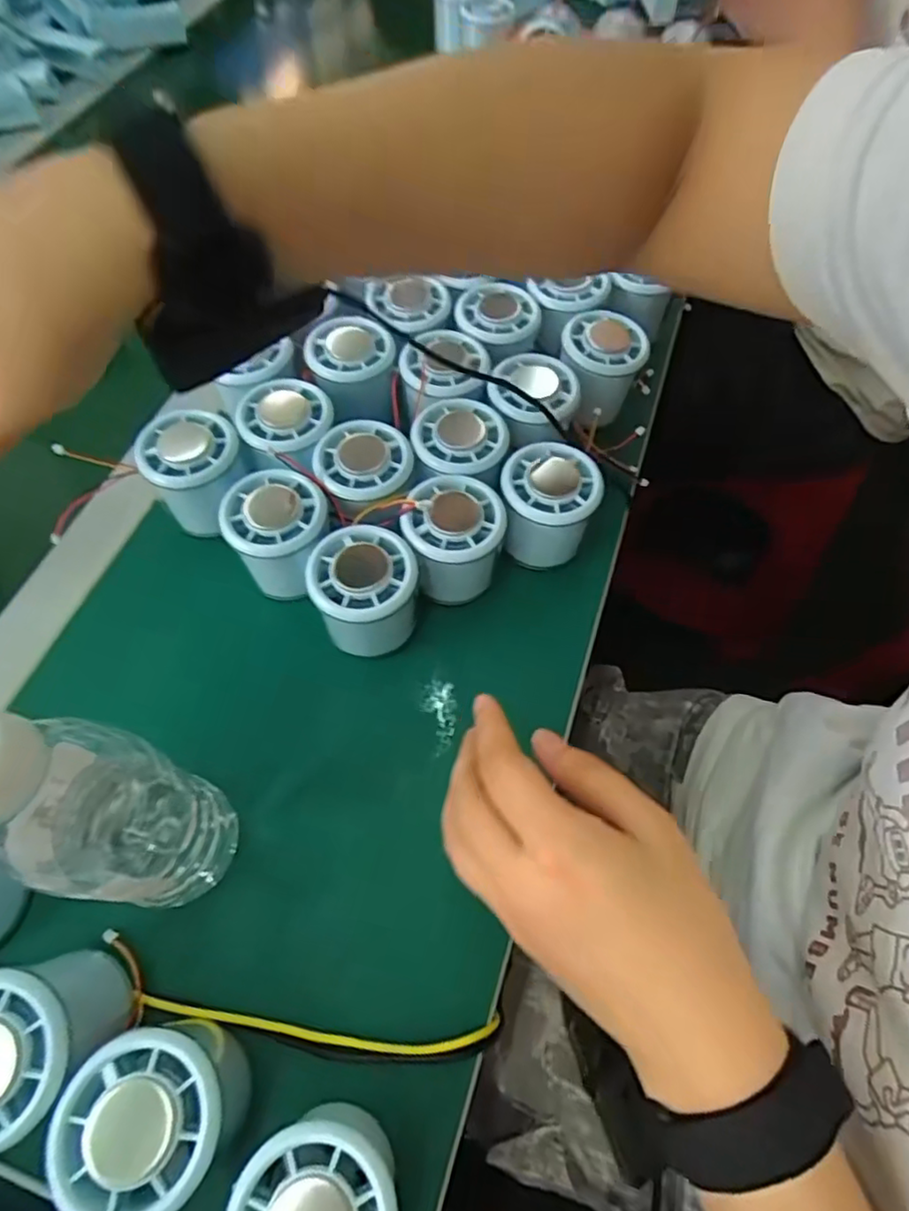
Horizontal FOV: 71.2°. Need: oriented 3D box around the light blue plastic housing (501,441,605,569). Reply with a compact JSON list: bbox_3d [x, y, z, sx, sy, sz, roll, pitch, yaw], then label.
[{"bbox_3d":[0.055,-0.057,0.381,0.054,0.052,0.059,10,62,5],"label":"light blue plastic housing"}]

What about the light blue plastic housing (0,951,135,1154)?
[{"bbox_3d":[-0.167,0.172,0.246,0.057,0.056,0.055,0,61,0],"label":"light blue plastic housing"}]

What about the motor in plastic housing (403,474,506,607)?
[{"bbox_3d":[-0.001,-0.037,0.369,0.055,0.056,0.057,0,61,0],"label":"motor in plastic housing"}]

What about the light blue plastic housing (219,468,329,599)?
[{"bbox_3d":[-0.100,-0.038,0.375,0.054,0.064,0.054,0,61,0],"label":"light blue plastic housing"}]

